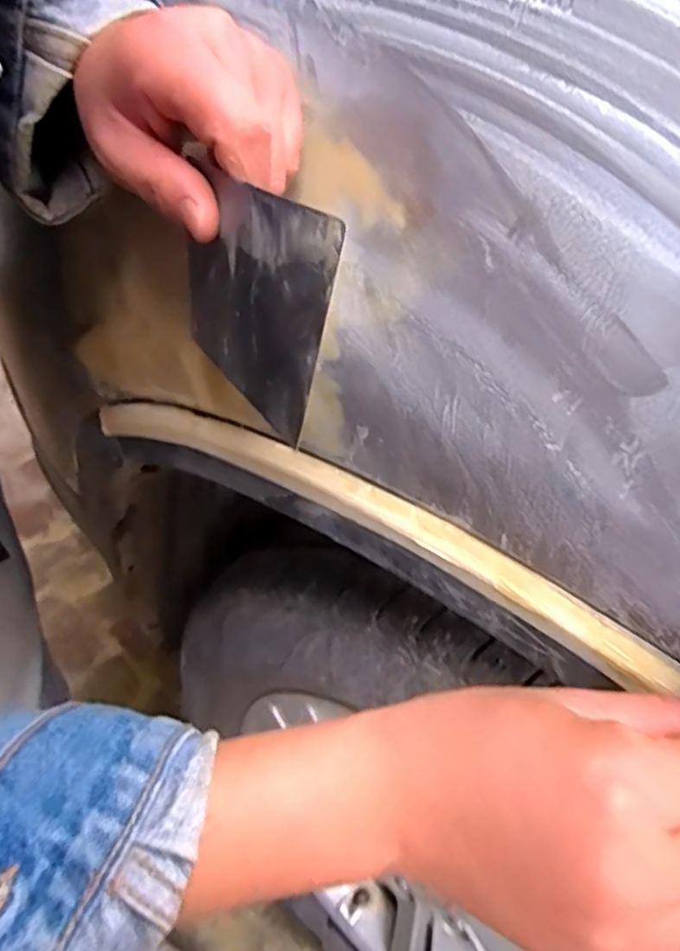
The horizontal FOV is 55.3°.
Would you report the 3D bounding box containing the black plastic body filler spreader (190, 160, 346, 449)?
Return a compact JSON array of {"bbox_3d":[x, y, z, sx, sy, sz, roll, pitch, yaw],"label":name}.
[{"bbox_3d":[-0.032,-0.062,0.224,0.011,0.072,0.119,-18,39,-23],"label":"black plastic body filler spreader"}]

